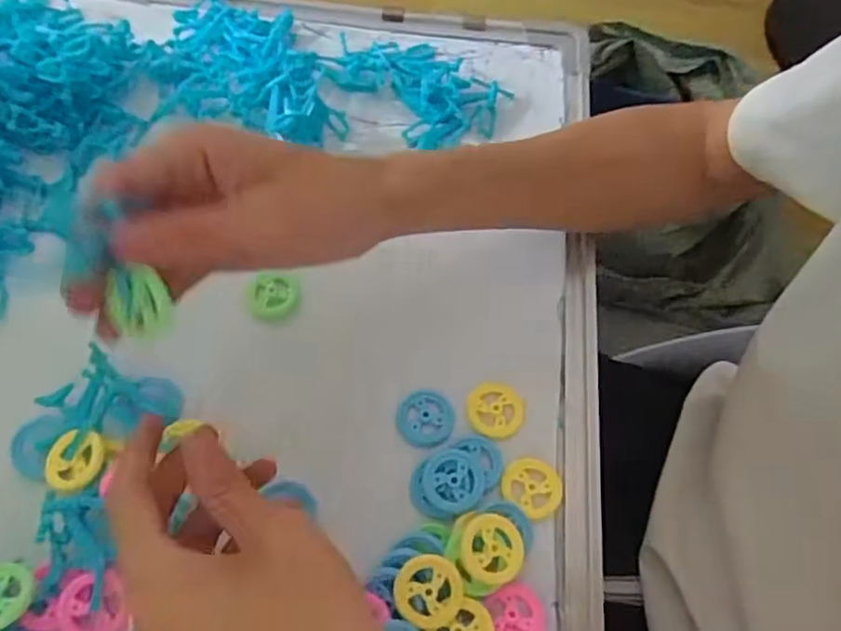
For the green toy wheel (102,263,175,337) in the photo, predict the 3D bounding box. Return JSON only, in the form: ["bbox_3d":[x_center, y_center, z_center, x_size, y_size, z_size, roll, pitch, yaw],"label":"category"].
[{"bbox_3d":[-0.103,-0.005,0.243,0.021,0.026,0.004,-9,19,5],"label":"green toy wheel"}]

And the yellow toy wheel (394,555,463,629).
[{"bbox_3d":[0.004,0.120,0.286,0.030,0.004,0.029,2,78,-9],"label":"yellow toy wheel"}]

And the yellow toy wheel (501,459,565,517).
[{"bbox_3d":[0.056,0.085,0.324,0.030,0.011,0.030,1,64,-2],"label":"yellow toy wheel"}]

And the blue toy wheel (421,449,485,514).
[{"bbox_3d":[0.016,0.081,0.320,0.029,0.010,0.030,1,64,-2],"label":"blue toy wheel"}]

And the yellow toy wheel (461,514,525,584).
[{"bbox_3d":[0.033,0.105,0.295,0.029,0.006,0.029,7,60,-13],"label":"yellow toy wheel"}]

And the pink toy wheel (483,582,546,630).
[{"bbox_3d":[0.044,0.134,0.294,0.026,0.004,0.027,1,64,-2],"label":"pink toy wheel"}]

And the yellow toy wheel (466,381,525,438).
[{"bbox_3d":[0.039,0.048,0.342,0.029,0.004,0.030,1,64,-2],"label":"yellow toy wheel"}]

